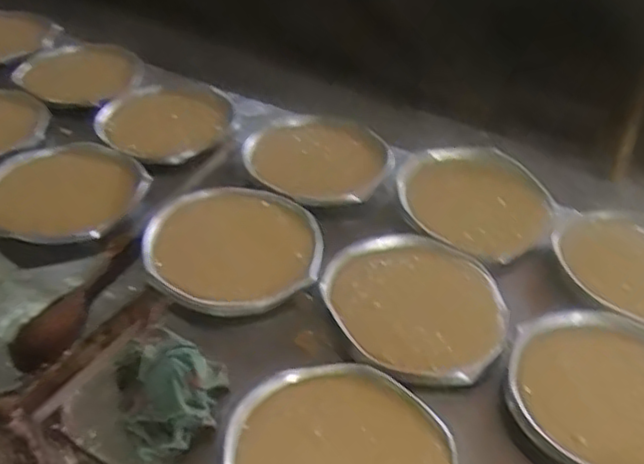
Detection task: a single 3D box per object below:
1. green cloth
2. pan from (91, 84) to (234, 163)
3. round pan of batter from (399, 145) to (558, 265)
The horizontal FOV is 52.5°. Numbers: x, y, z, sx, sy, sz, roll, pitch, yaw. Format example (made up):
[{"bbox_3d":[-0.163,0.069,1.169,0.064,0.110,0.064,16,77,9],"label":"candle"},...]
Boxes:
[{"bbox_3d":[-0.137,0.147,0.601,0.100,0.050,0.121,-4,40,-12],"label":"green cloth"},{"bbox_3d":[-0.238,-0.159,0.962,0.178,0.039,0.177,3,39,-2],"label":"pan"},{"bbox_3d":[0.203,-0.047,0.850,0.176,0.033,0.192,3,39,-2],"label":"round pan of batter"}]

